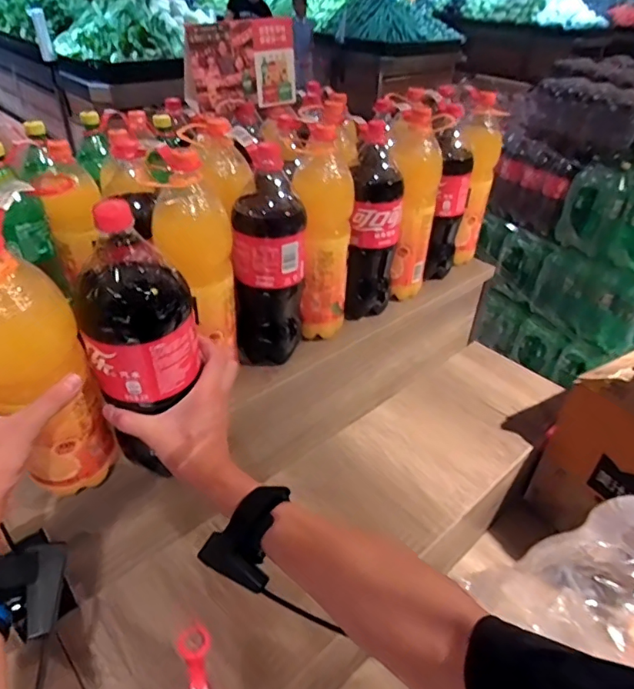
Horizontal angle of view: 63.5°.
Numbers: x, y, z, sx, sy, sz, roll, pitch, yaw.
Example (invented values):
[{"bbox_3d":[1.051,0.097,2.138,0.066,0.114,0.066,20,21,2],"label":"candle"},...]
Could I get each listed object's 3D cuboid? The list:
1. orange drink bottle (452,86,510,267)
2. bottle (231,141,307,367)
[{"bbox_3d":[0.313,-0.325,1.040,0.086,0.320,0.091,9,37,9],"label":"orange drink bottle"},{"bbox_3d":[-0.066,-0.118,0.749,0.095,0.313,0.093,4,36,2],"label":"bottle"}]

